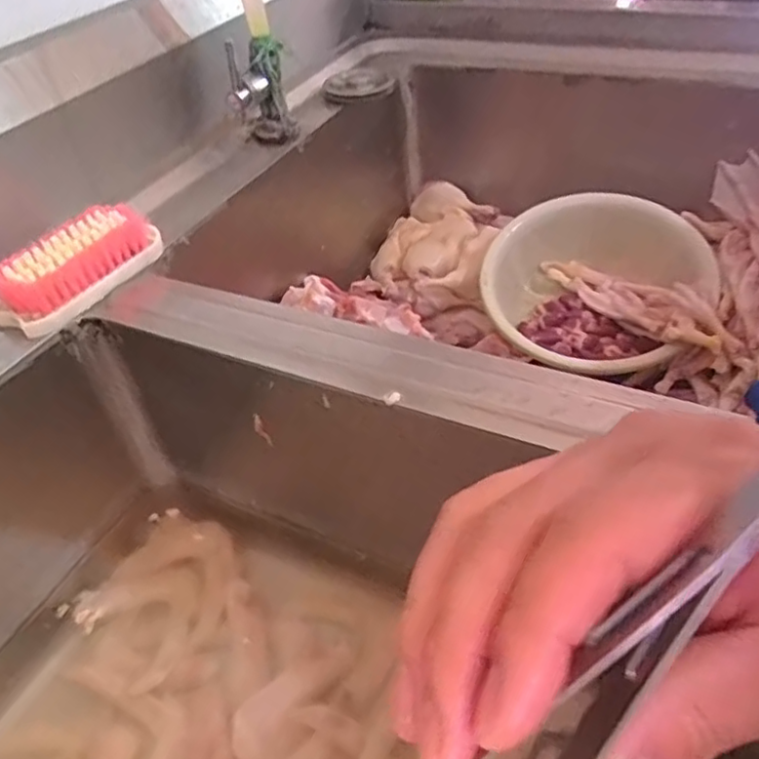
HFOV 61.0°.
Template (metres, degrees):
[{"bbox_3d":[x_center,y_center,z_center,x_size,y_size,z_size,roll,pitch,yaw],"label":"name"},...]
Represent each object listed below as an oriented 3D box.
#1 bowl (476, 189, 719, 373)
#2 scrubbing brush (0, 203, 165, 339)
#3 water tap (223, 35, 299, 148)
[{"bbox_3d":[0.261,-0.091,0.754,0.264,0.128,0.264,-6,56,9],"label":"bowl"},{"bbox_3d":[-0.230,-0.090,0.495,0.055,0.039,0.132,15,48,22],"label":"scrubbing brush"},{"bbox_3d":[-0.120,-0.289,0.649,0.057,0.108,0.076,-11,44,-4],"label":"water tap"}]

